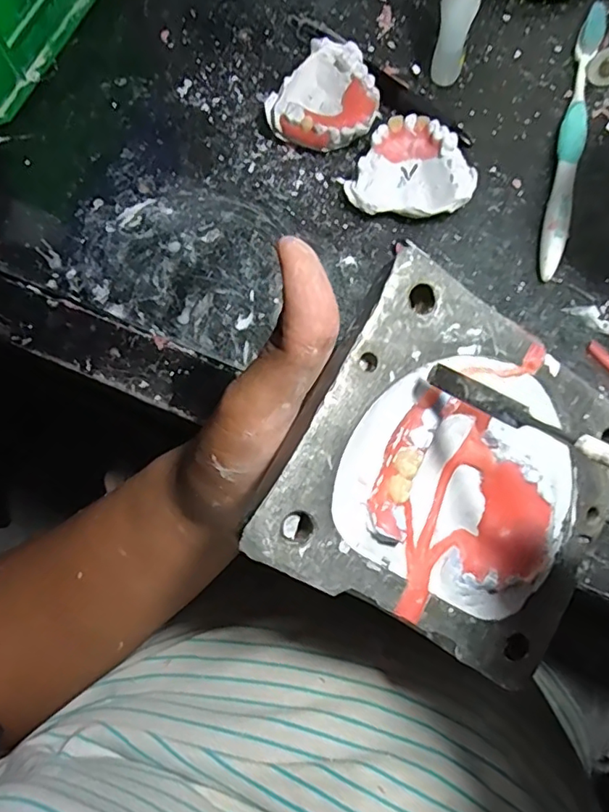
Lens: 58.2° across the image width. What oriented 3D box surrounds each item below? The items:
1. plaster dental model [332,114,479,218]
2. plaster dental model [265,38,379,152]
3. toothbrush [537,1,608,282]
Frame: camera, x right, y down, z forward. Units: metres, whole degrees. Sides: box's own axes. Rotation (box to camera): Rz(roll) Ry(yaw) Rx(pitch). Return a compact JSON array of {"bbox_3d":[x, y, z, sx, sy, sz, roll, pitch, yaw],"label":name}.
[{"bbox_3d":[0.060,-0.125,0.302,0.062,0.026,0.056,35,78,11],"label":"plaster dental model"},{"bbox_3d":[0.012,-0.179,0.319,0.061,0.024,0.060,-1,74,2],"label":"plaster dental model"},{"bbox_3d":[0.155,-0.159,0.318,0.014,0.013,0.193,16,75,7],"label":"toothbrush"}]

